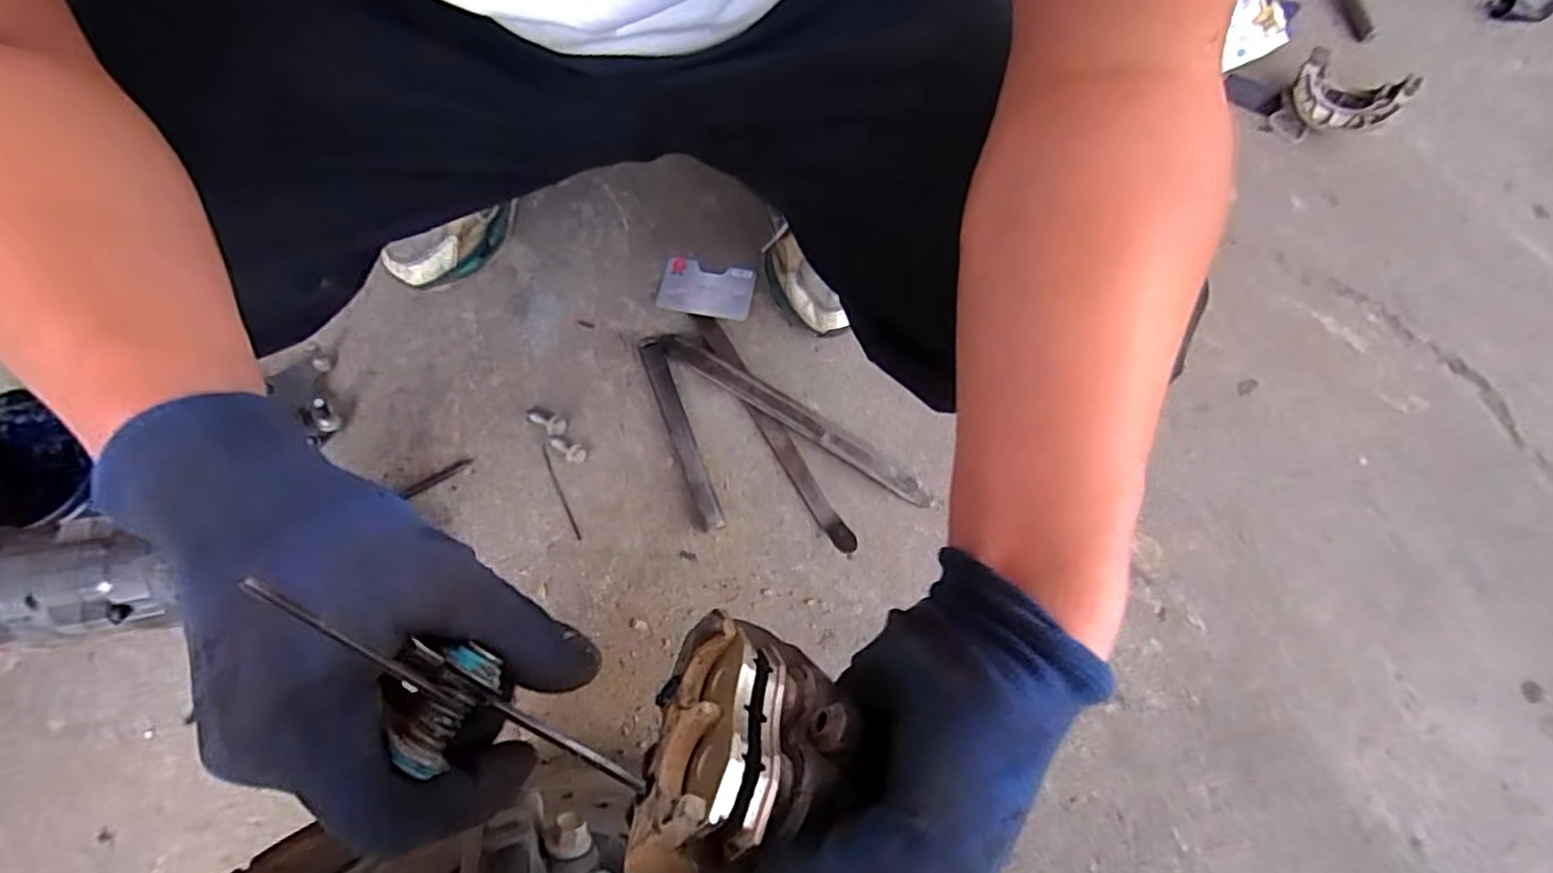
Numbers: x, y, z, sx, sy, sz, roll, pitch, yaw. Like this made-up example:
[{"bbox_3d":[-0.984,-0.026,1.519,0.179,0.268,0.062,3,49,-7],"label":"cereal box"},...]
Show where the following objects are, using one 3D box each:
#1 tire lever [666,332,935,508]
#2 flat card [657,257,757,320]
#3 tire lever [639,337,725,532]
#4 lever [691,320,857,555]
[{"bbox_3d":[0.014,-0.018,0.606,0.278,0.021,0.023,31,76,9],"label":"tire lever"},{"bbox_3d":[-0.071,-0.148,0.658,0.092,0.004,0.059,12,74,4],"label":"flat card"},{"bbox_3d":[-0.089,-0.003,0.614,0.021,0.020,0.191,-20,74,-5],"label":"tire lever"},{"bbox_3d":[-0.005,-0.009,0.613,0.022,0.022,0.265,-31,76,-8],"label":"lever"}]

